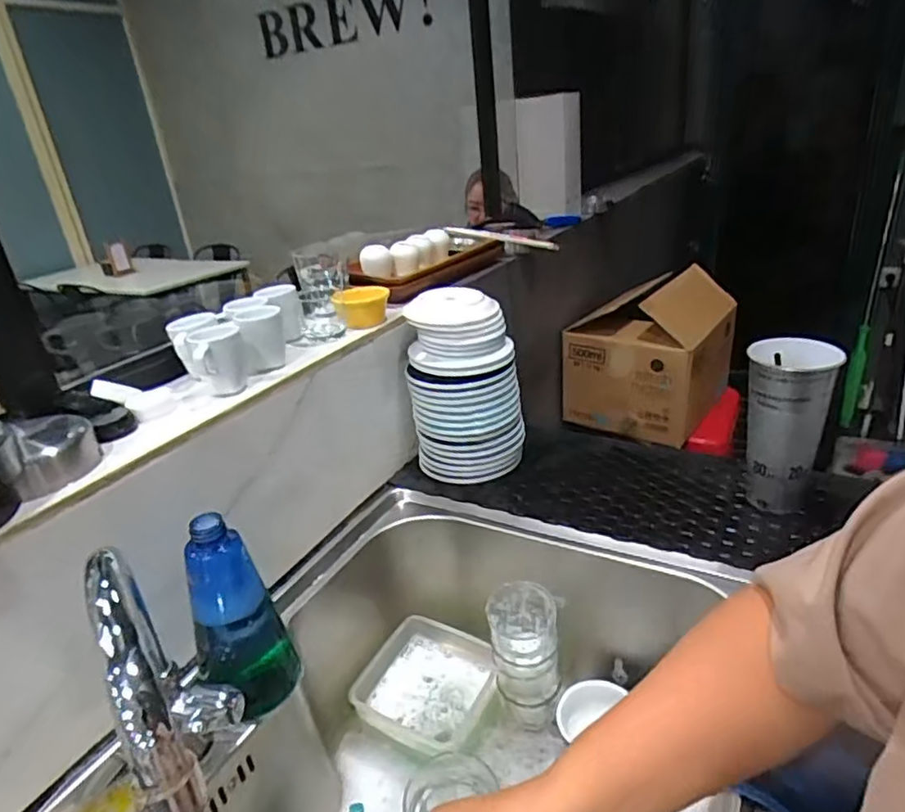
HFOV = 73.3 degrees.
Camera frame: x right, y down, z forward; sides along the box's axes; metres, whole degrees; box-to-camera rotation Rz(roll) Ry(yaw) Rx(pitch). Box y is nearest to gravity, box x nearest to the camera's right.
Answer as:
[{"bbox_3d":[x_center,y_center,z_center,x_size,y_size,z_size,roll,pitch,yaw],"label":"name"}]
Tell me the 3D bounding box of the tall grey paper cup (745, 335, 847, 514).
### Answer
[{"bbox_3d":[0.352,0.023,0.644,0.082,0.180,0.076,9,29,29],"label":"tall grey paper cup"}]

